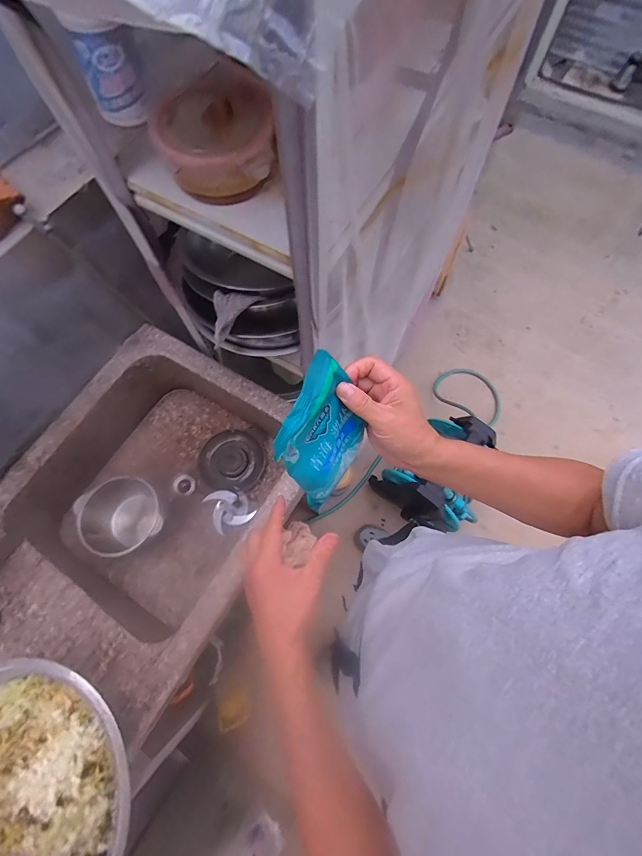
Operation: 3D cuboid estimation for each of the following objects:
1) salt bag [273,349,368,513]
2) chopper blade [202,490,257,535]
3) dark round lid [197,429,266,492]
[{"bbox_3d":[0.006,0.010,0.384,0.025,0.145,0.113,16,64,33],"label":"salt bag"},{"bbox_3d":[-0.217,0.189,0.871,0.092,0.043,0.088,-25,71,-10],"label":"chopper blade"},{"bbox_3d":[-0.225,0.079,0.933,0.156,0.030,0.149,0,69,0],"label":"dark round lid"}]

